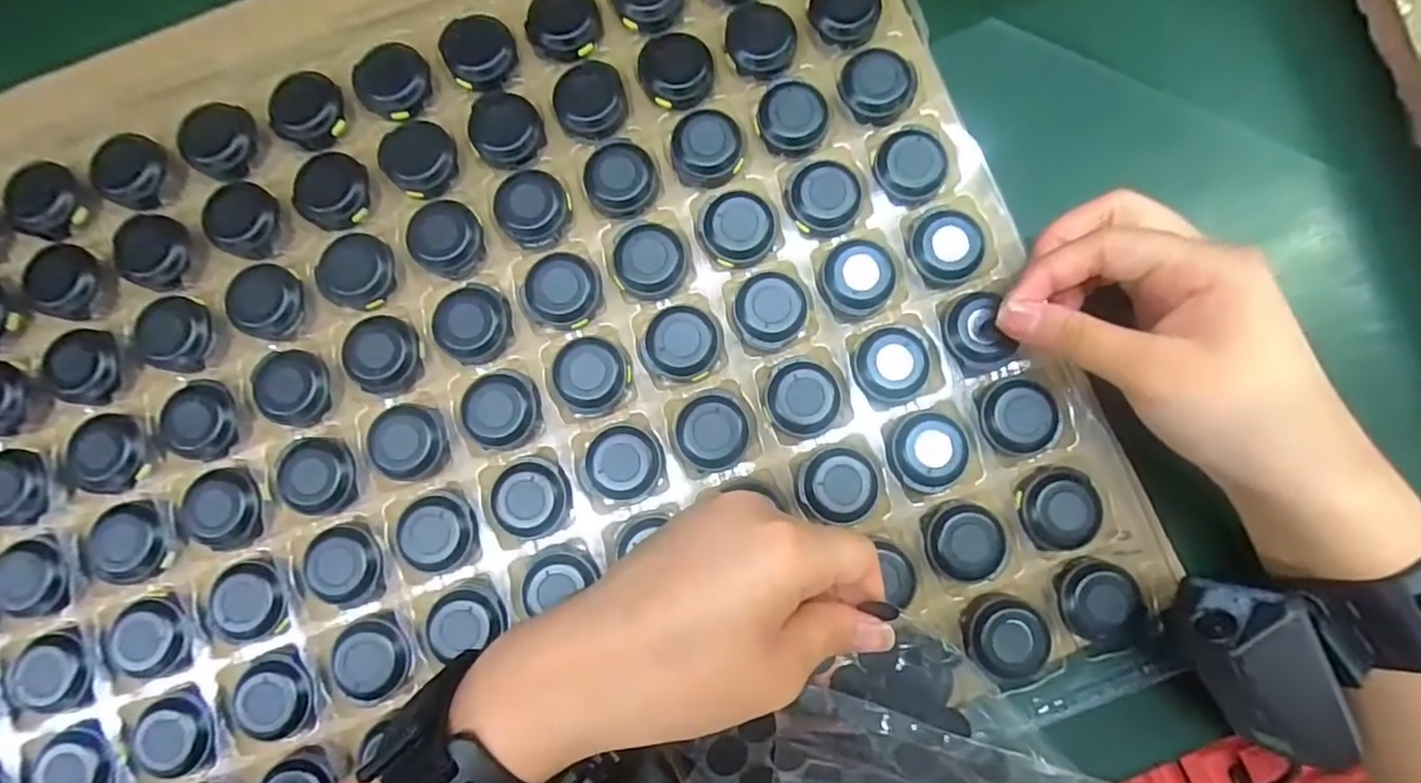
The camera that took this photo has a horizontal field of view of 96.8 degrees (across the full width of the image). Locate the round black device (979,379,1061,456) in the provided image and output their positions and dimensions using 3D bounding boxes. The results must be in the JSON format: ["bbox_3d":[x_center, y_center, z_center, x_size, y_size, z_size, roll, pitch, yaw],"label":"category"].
[{"bbox_3d":[0.117,0.010,0.238,0.028,0.004,0.028,0,83,4],"label":"round black device"}]

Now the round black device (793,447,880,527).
[{"bbox_3d":[0.048,0.035,0.237,0.030,0.008,0.027,9,84,5],"label":"round black device"}]

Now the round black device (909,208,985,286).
[{"bbox_3d":[0.092,-0.058,0.245,0.027,0.004,0.032,8,84,5],"label":"round black device"}]

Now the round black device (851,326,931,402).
[{"bbox_3d":[0.070,-0.011,0.242,0.029,0.004,0.027,0,83,4],"label":"round black device"}]

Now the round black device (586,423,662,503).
[{"bbox_3d":[-0.033,0.027,0.238,0.028,0.004,0.028,0,83,4],"label":"round black device"}]

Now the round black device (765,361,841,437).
[{"bbox_3d":[0.035,0.002,0.239,0.027,0.006,0.027,-7,83,3],"label":"round black device"}]

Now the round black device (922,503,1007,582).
[{"bbox_3d":[0.094,0.056,0.234,0.028,0.004,0.027,-1,83,3],"label":"round black device"}]

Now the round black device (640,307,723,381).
[{"bbox_3d":[-0.011,-0.019,0.243,0.029,0.005,0.029,0,83,4],"label":"round black device"}]

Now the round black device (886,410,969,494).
[{"bbox_3d":[0.082,0.022,0.238,0.028,0.007,0.031,21,85,6],"label":"round black device"}]

